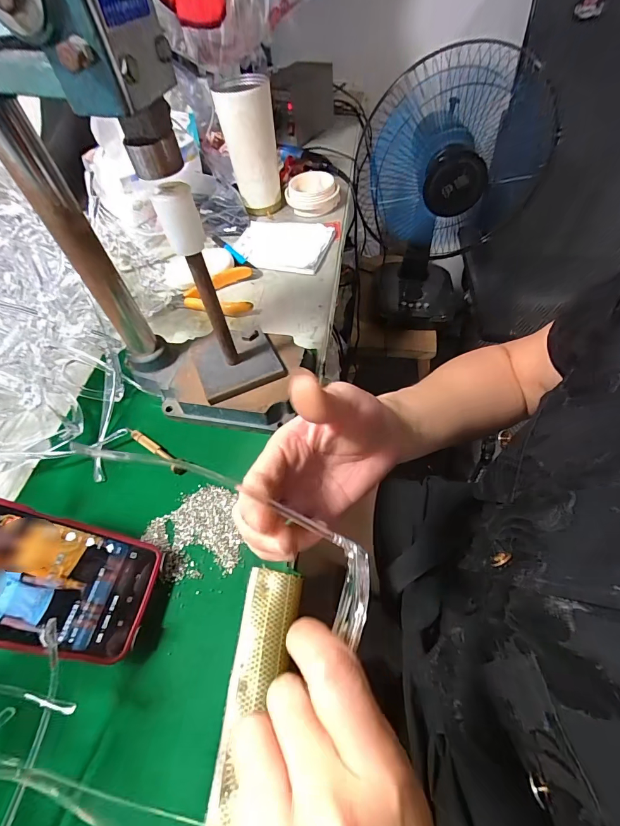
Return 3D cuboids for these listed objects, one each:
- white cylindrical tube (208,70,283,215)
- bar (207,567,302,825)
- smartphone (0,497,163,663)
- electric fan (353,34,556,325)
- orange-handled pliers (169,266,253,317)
[{"bbox_3d":[-0.091,-0.411,0.577,0.076,0.158,0.081,-2,55,3],"label":"white cylindrical tube"},{"bbox_3d":[-0.042,0.232,0.225,0.040,0.010,0.255,3,56,7],"label":"bar"},{"bbox_3d":[-0.191,0.105,0.244,0.166,0.006,0.080,27,52,-25],"label":"smartphone"},{"bbox_3d":[0.267,-0.394,0.770,0.290,0.513,0.216,23,60,19],"label":"electric fan"},{"bbox_3d":[-0.133,-0.159,0.497,0.111,0.022,0.075,-7,55,0],"label":"orange-handled pliers"}]

